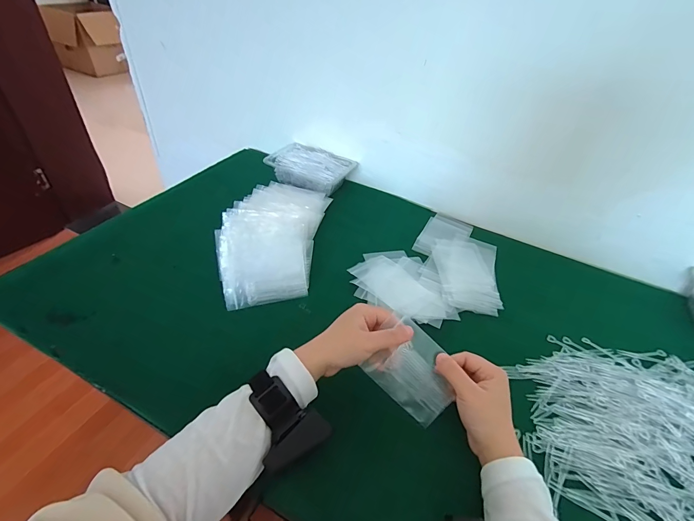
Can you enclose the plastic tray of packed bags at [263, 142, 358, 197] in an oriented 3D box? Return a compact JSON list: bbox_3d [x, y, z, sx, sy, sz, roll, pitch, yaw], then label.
[{"bbox_3d":[-0.082,-0.209,0.780,0.169,0.046,0.115,22,45,16],"label":"plastic tray of packed bags"}]

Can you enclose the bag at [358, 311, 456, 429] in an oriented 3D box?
[{"bbox_3d":[0.079,0.129,0.403,0.108,0.008,0.081,43,89,0],"label":"bag"}]

